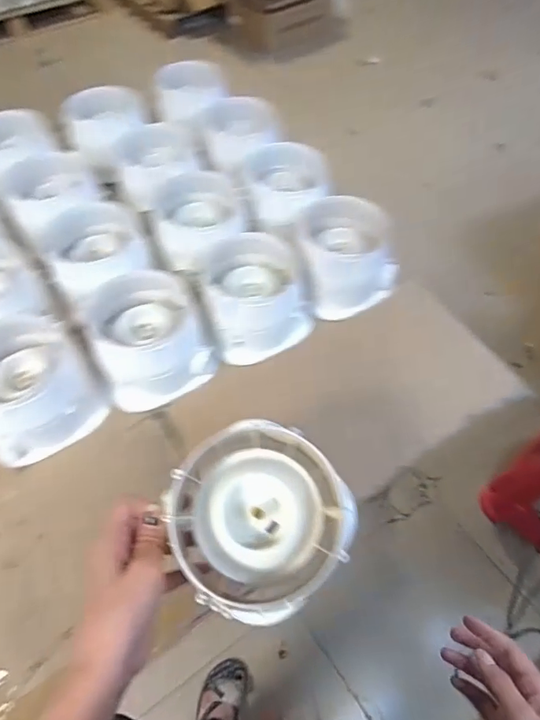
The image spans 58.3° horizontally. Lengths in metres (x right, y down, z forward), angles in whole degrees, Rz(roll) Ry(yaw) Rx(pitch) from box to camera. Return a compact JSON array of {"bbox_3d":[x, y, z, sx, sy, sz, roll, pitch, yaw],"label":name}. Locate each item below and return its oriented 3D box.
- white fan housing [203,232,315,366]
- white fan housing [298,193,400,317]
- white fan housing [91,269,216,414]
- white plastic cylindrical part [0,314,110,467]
[{"bbox_3d":[-0.023,-0.087,0.617,0.133,0.080,0.151,-18,59,-12],"label":"white fan housing"},{"bbox_3d":[0.096,-0.141,0.652,0.125,0.102,0.120,0,57,-1],"label":"white fan housing"},{"bbox_3d":[-0.148,-0.036,0.582,0.133,0.082,0.162,-19,59,-12],"label":"white fan housing"},{"bbox_3d":[-0.272,0.024,0.536,0.127,0.090,0.138,0,57,-1],"label":"white plastic cylindrical part"}]

